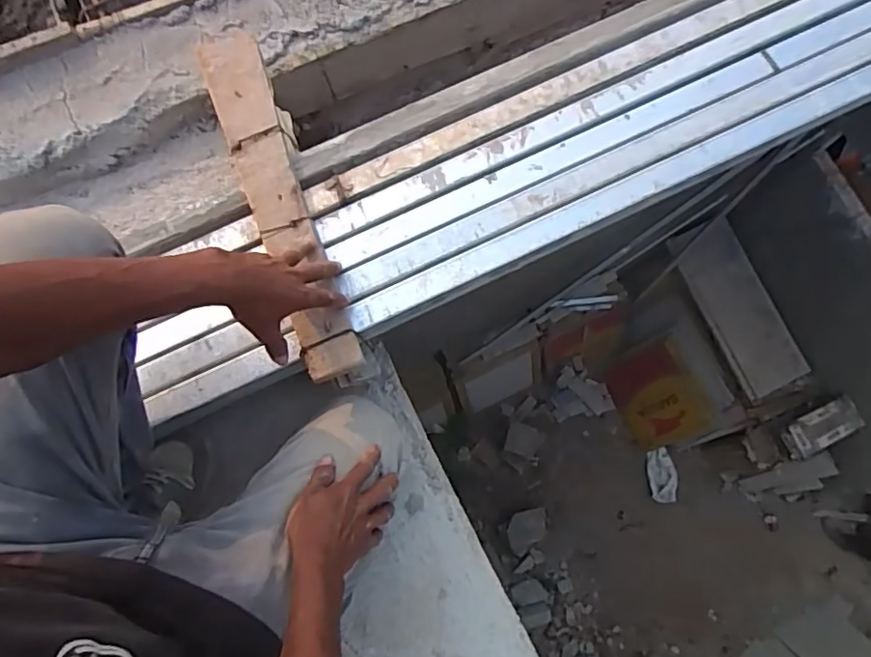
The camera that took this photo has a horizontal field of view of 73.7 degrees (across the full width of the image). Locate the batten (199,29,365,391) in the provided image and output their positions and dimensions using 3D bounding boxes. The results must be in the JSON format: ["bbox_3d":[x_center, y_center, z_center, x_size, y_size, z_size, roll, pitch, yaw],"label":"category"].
[{"bbox_3d":[-0.198,-0.164,0.729,0.072,0.018,0.480,-20,80,-5],"label":"batten"}]

